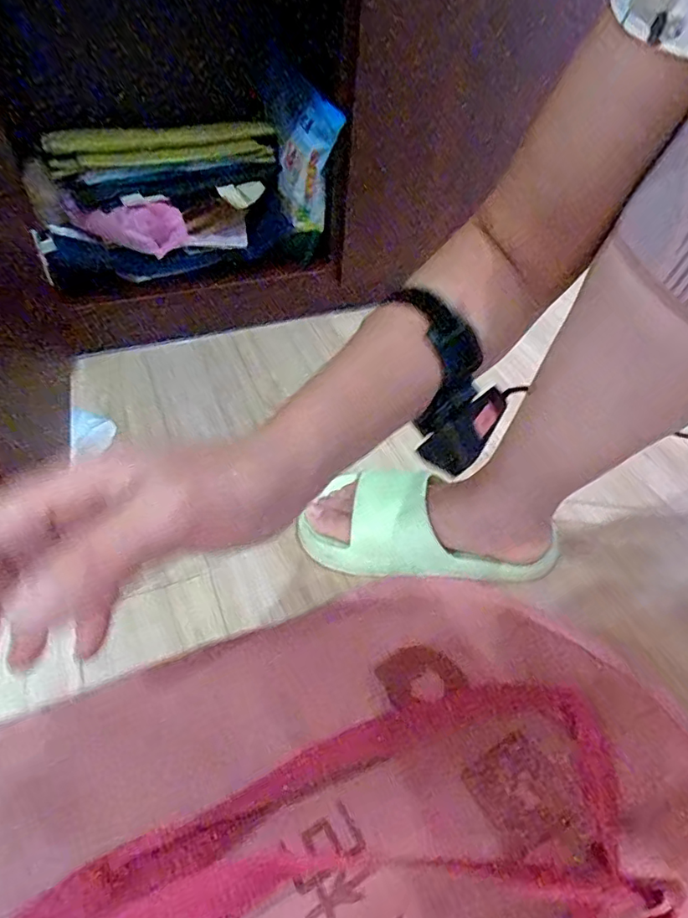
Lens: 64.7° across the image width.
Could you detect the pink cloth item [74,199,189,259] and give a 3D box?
[{"bbox_3d":[-0.268,-0.304,0.703,0.062,0.063,0.135,39,34,27],"label":"pink cloth item"}]

